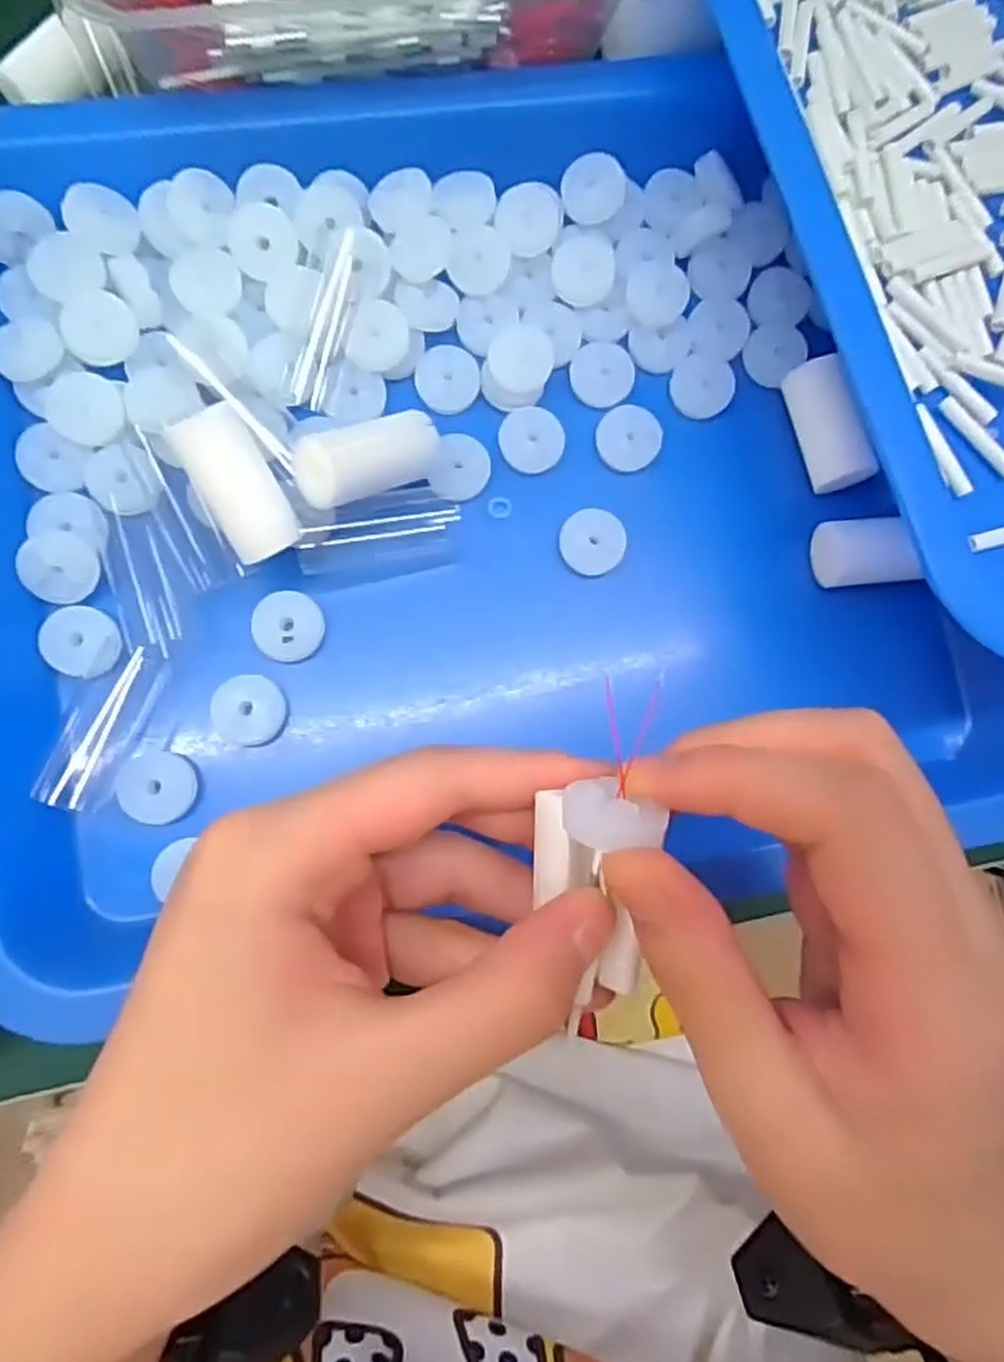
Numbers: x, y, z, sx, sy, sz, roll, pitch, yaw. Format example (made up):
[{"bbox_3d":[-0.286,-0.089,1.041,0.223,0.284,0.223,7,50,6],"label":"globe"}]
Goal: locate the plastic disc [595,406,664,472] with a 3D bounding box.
[{"bbox_3d":[0.042,-0.081,0.252,0.021,0.004,0.022,1,83,-6],"label":"plastic disc"}]

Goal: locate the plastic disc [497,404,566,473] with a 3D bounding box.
[{"bbox_3d":[0.010,-0.079,0.249,0.021,0.004,0.021,1,83,-6],"label":"plastic disc"}]

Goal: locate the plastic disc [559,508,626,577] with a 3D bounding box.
[{"bbox_3d":[0.030,-0.045,0.247,0.021,0.006,0.020,1,83,-6],"label":"plastic disc"}]

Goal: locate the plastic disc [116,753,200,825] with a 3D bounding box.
[{"bbox_3d":[-0.100,0.031,0.221,0.021,0.004,0.021,5,79,-26],"label":"plastic disc"}]

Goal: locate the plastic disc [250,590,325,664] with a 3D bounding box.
[{"bbox_3d":[-0.065,-0.017,0.233,0.021,0.005,0.021,1,86,-18],"label":"plastic disc"}]

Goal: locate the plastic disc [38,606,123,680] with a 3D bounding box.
[{"bbox_3d":[-0.124,-0.011,0.226,0.021,0.008,0.021,1,83,-6],"label":"plastic disc"}]

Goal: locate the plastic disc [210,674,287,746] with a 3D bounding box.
[{"bbox_3d":[-0.076,0.009,0.228,0.021,0.004,0.020,0,91,-27],"label":"plastic disc"}]

